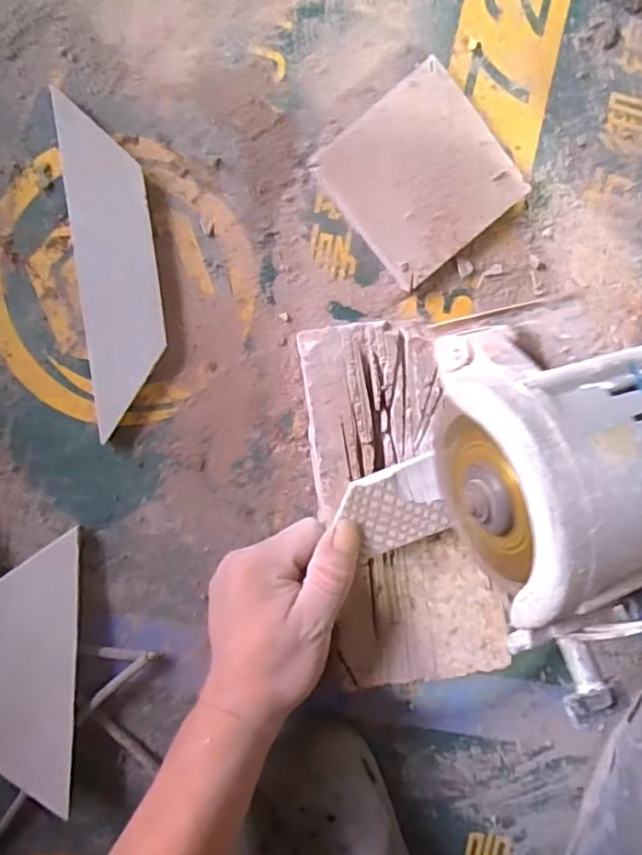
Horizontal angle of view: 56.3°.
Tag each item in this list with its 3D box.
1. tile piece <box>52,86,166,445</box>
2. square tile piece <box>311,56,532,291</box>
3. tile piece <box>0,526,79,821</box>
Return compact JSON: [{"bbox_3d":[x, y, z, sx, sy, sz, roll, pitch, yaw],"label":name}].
[{"bbox_3d":[-0.120,-0.092,0.356,0.043,0.014,0.182,-6,98,-5],"label":"tile piece"},{"bbox_3d":[0.061,-0.153,0.366,0.097,0.016,0.099,-40,100,0],"label":"square tile piece"},{"bbox_3d":[-0.179,0.151,0.366,0.057,0.011,0.164,2,93,-1],"label":"tile piece"}]

